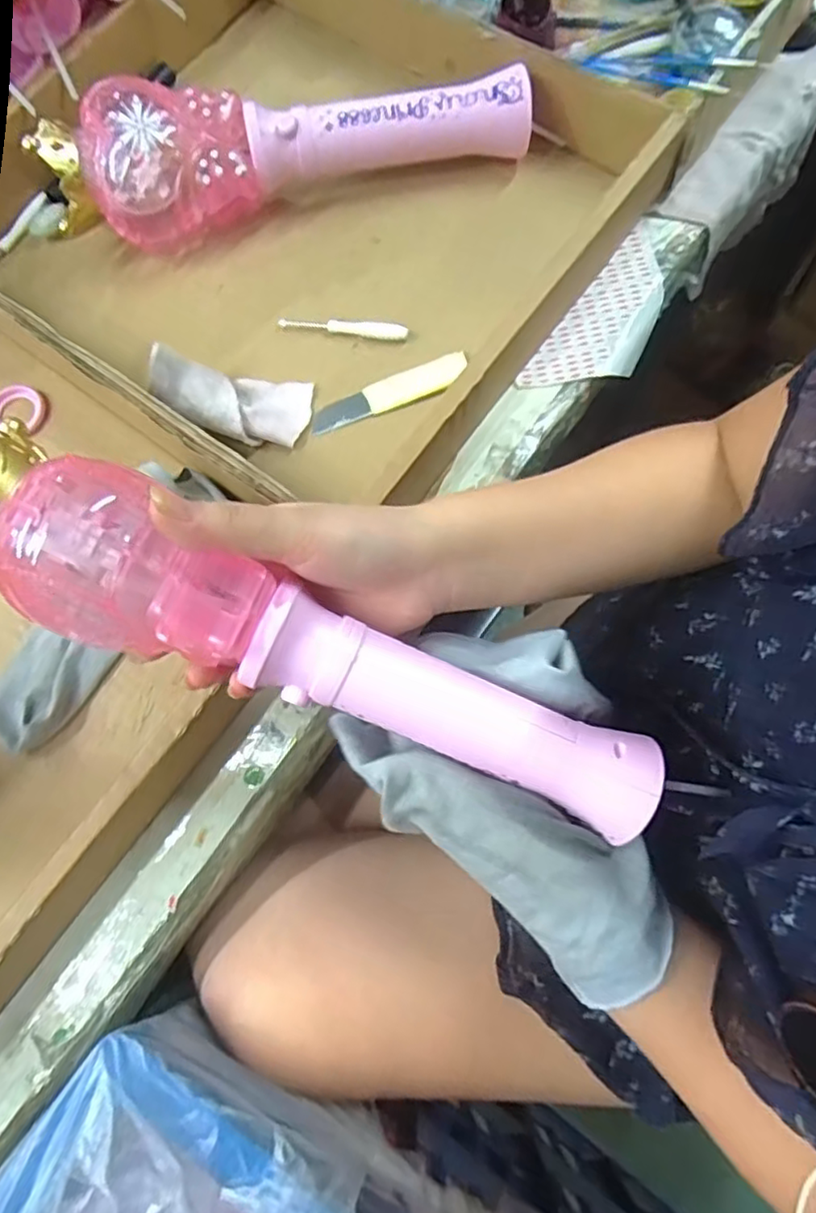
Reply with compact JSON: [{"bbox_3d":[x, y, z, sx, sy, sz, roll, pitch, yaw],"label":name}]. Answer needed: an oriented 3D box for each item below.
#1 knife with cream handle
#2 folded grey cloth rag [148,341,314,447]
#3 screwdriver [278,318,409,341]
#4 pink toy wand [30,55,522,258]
[{"bbox_3d":[-0.011,-0.134,0.406,0.102,0.008,0.020,-19,76,-3],"label":"knife with cream handle"},{"bbox_3d":[-0.110,-0.127,0.400,0.095,0.015,0.045,13,76,-17],"label":"folded grey cloth rag"},{"bbox_3d":[-0.043,-0.182,0.419,0.085,0.008,0.010,9,76,4],"label":"screwdriver"},{"bbox_3d":[-0.075,-0.304,0.421,0.307,0.069,0.070,-16,76,-2],"label":"pink toy wand"}]

